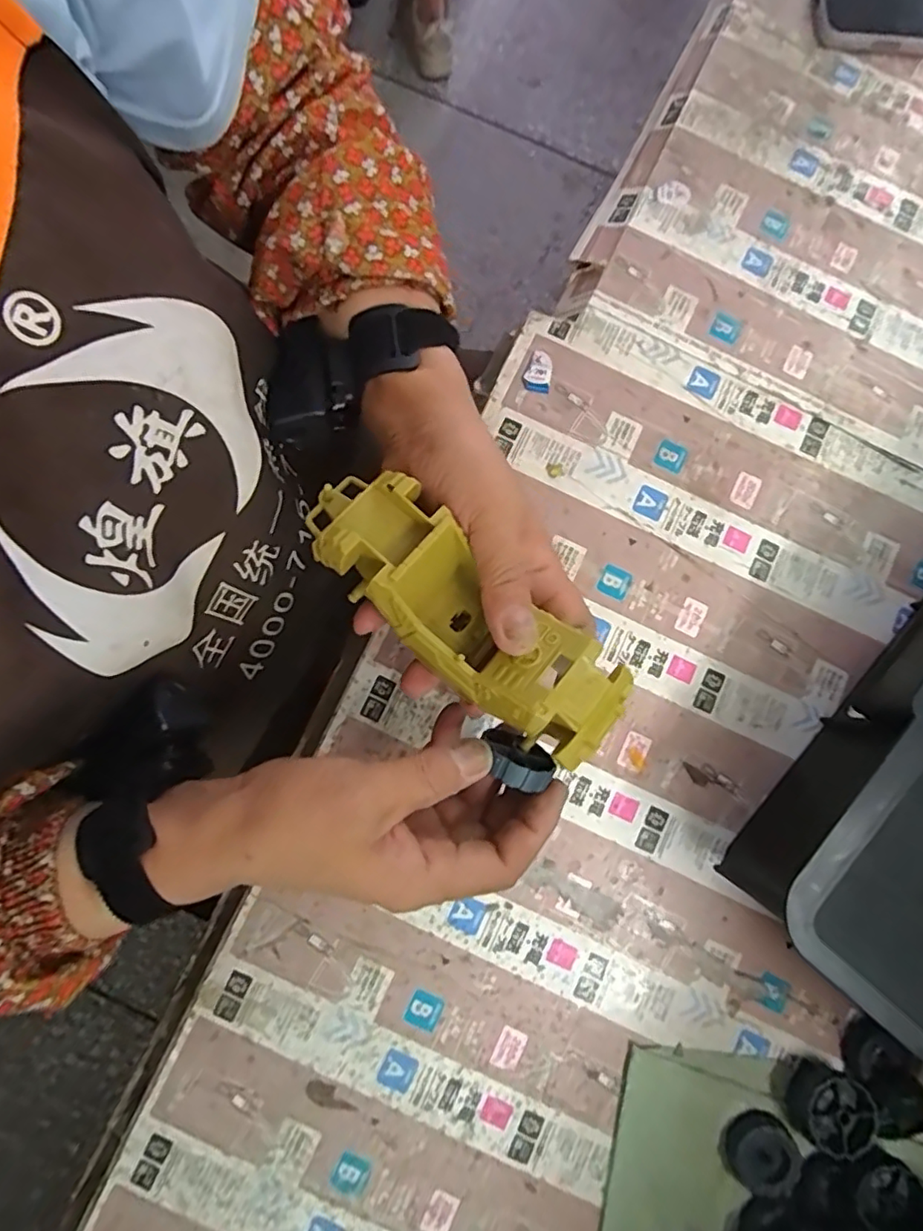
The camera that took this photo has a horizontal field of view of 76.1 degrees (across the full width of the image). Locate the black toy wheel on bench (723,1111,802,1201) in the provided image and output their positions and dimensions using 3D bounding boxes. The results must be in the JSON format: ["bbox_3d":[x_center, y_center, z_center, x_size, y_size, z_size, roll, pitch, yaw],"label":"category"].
[{"bbox_3d":[0.174,0.313,0.342,0.037,0.013,0.040,0,82,-2],"label":"black toy wheel on bench"}]

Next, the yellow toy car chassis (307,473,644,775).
[{"bbox_3d":[0.000,-0.002,0.278,0.171,0.051,0.054,41,81,3],"label":"yellow toy car chassis"}]

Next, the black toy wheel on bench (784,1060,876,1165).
[{"bbox_3d":[0.213,0.283,0.340,0.041,0.028,0.036,-15,78,-3],"label":"black toy wheel on bench"}]

